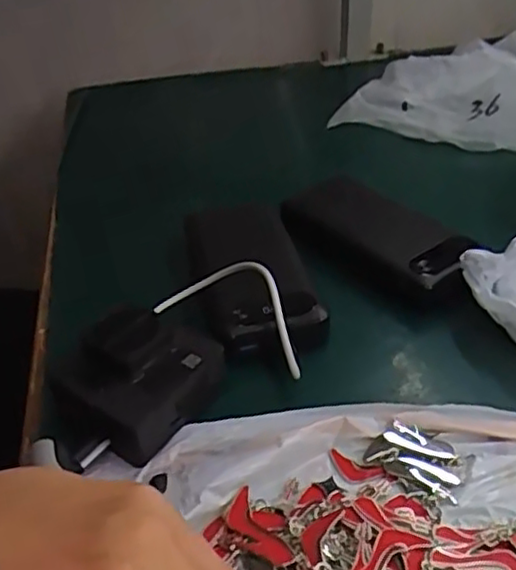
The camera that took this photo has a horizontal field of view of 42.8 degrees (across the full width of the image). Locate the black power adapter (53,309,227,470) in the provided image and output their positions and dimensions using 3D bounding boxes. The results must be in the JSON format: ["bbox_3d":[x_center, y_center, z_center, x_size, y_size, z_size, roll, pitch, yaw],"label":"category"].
[{"bbox_3d":[-0.063,0.051,0.372,0.062,0.050,0.081,26,46,35],"label":"black power adapter"}]

